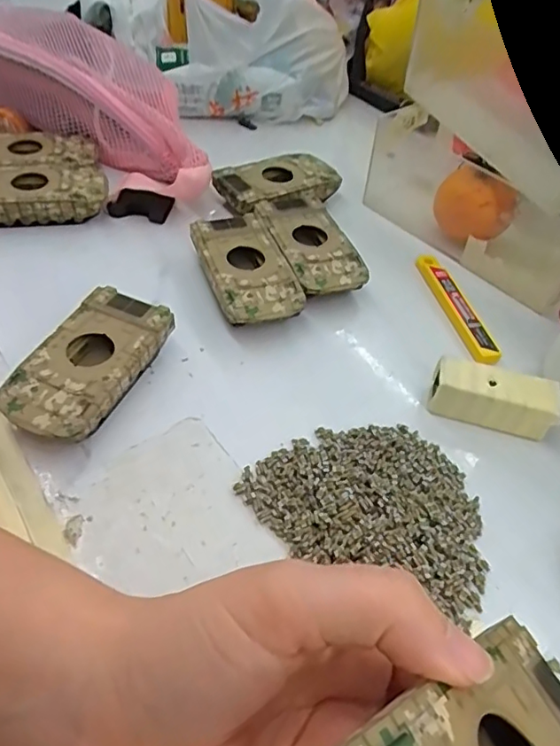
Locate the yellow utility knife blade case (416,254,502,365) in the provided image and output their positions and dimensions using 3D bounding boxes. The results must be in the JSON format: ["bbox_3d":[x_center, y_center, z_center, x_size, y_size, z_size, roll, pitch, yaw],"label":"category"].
[{"bbox_3d":[0.118,-0.047,0.373,0.018,0.004,0.106,-7,51,-11],"label":"yellow utility knife blade case"}]

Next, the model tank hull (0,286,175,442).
[{"bbox_3d":[-0.102,-0.002,0.301,0.050,0.025,0.094,21,51,13],"label":"model tank hull"}]

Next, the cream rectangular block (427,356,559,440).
[{"bbox_3d":[0.118,0.015,0.311,0.067,0.024,0.030,18,51,10],"label":"cream rectangular block"}]

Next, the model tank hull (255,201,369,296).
[{"bbox_3d":[0.020,-0.088,0.387,0.050,0.017,0.095,-16,53,-18],"label":"model tank hull"}]

